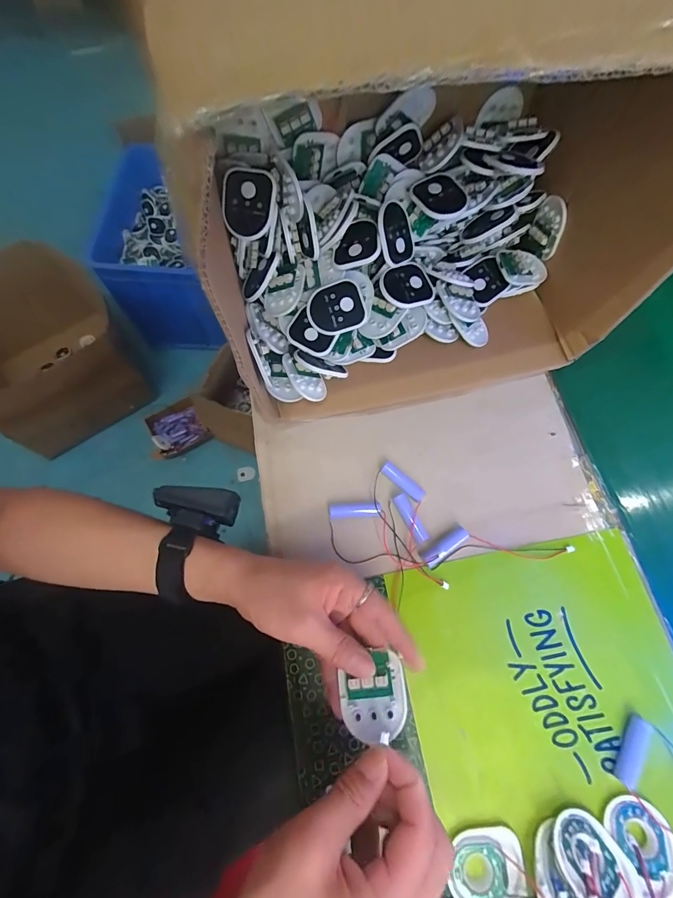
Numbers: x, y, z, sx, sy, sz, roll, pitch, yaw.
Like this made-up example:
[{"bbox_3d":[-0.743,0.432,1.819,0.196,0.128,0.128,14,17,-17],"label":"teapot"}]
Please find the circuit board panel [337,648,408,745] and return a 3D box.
[{"bbox_3d":[0.028,0.181,0.272,0.046,0.015,0.053,-6,73,-3],"label":"circuit board panel"}]

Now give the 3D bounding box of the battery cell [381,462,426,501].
[{"bbox_3d":[0.067,0.034,0.373,0.049,0.014,0.013,41,73,12],"label":"battery cell"}]

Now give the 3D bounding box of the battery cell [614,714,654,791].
[{"bbox_3d":[0.239,0.243,0.297,0.013,0.014,0.051,28,71,8],"label":"battery cell"}]

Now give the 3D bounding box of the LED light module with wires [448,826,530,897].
[{"bbox_3d":[0.112,0.312,0.272,0.055,0.008,0.047,0,70,-2],"label":"LED light module with wires"}]

